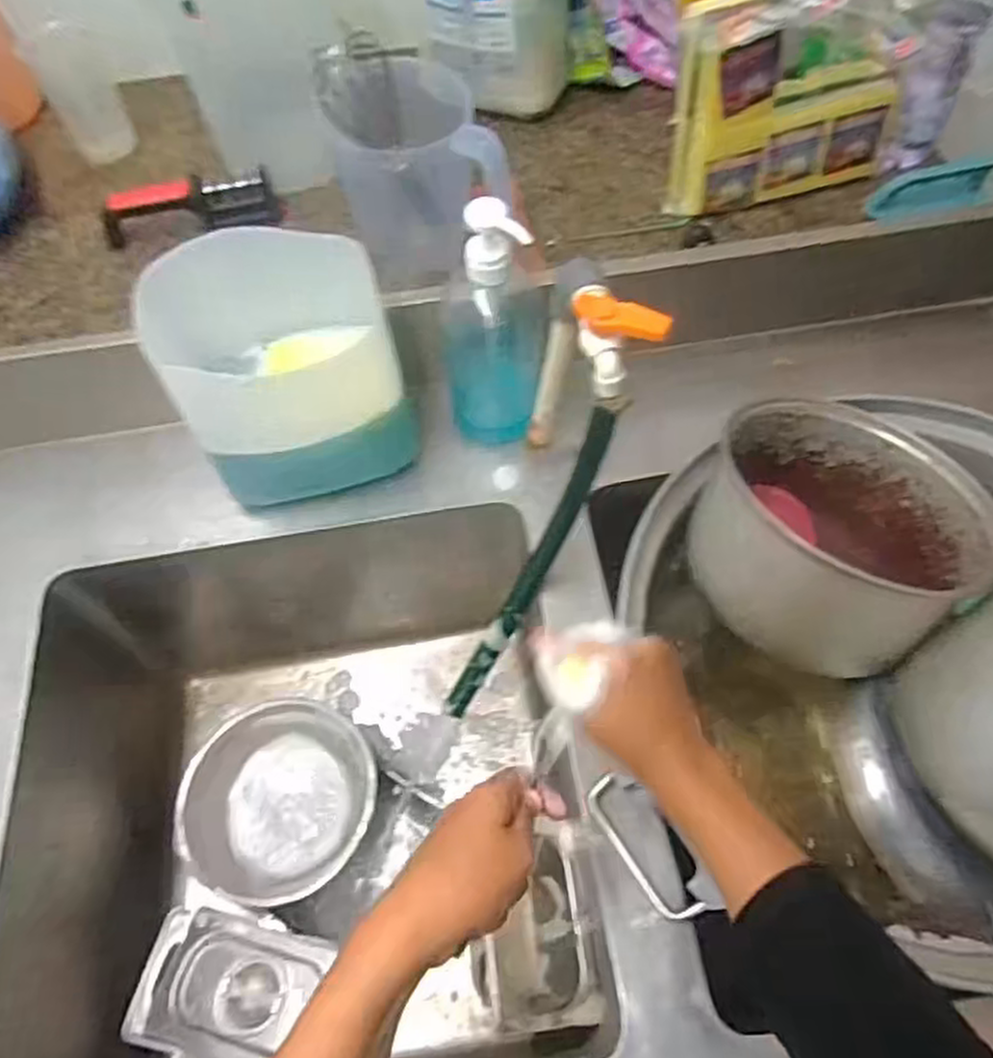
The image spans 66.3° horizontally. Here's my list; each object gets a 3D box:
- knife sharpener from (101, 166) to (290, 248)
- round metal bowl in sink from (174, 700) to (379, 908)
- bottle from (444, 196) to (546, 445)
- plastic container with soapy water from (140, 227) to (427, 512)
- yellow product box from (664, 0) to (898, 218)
[{"bbox_3d":[-0.362,-0.383,0.898,0.204,0.072,0.051,-11,60,-3],"label":"knife sharpener"},{"bbox_3d":[-0.233,0.299,0.839,0.199,0.076,0.201,-1,62,3],"label":"round metal bowl in sink"},{"bbox_3d":[-0.005,-0.169,0.670,0.081,0.236,0.076,-9,60,-2],"label":"bottle"},{"bbox_3d":[-0.183,-0.133,0.681,0.186,0.197,0.130,-16,60,-6],"label":"plastic container with soapy water"},{"bbox_3d":[0.314,-0.461,0.815,0.239,0.219,0.083,-12,60,-4],"label":"yellow product box"}]

